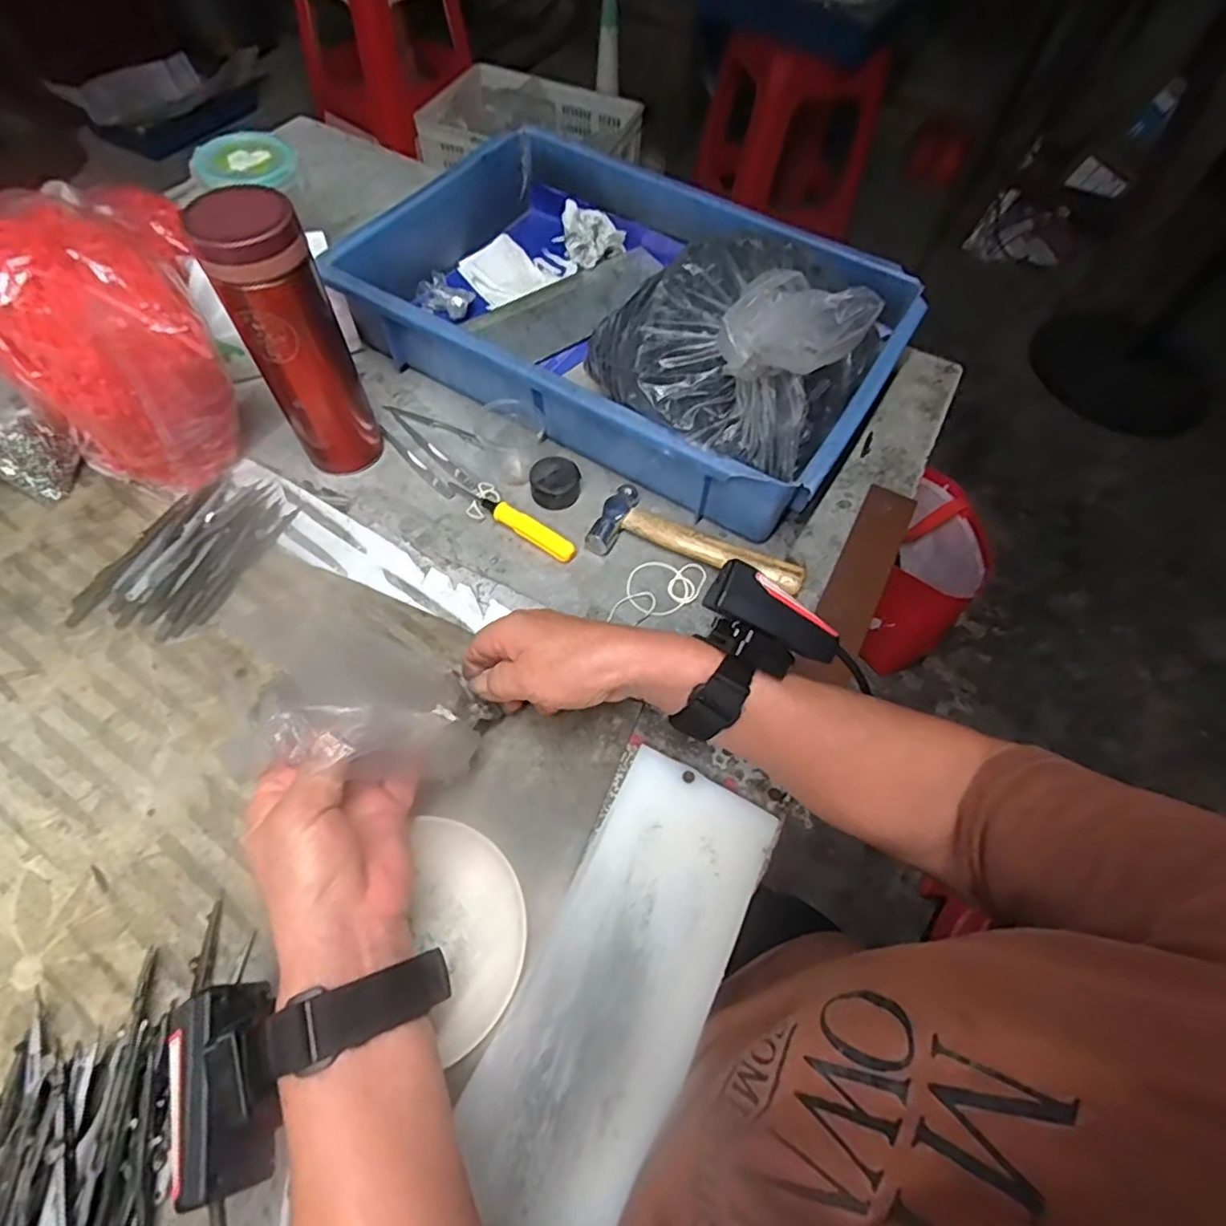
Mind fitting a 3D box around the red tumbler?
[{"bbox_3d":[-0.213,-0.183,0.432,0.063,0.188,0.063,2,61,-3],"label":"red tumbler"}]

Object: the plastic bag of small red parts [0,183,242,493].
[{"bbox_3d":[-0.343,-0.173,0.439,0.121,0.147,0.172,-40,70,-22],"label":"plastic bag of small red parts"}]

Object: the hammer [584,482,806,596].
[{"bbox_3d":[0.064,-0.056,0.473,0.156,0.021,0.060,15,61,5],"label":"hammer"}]

